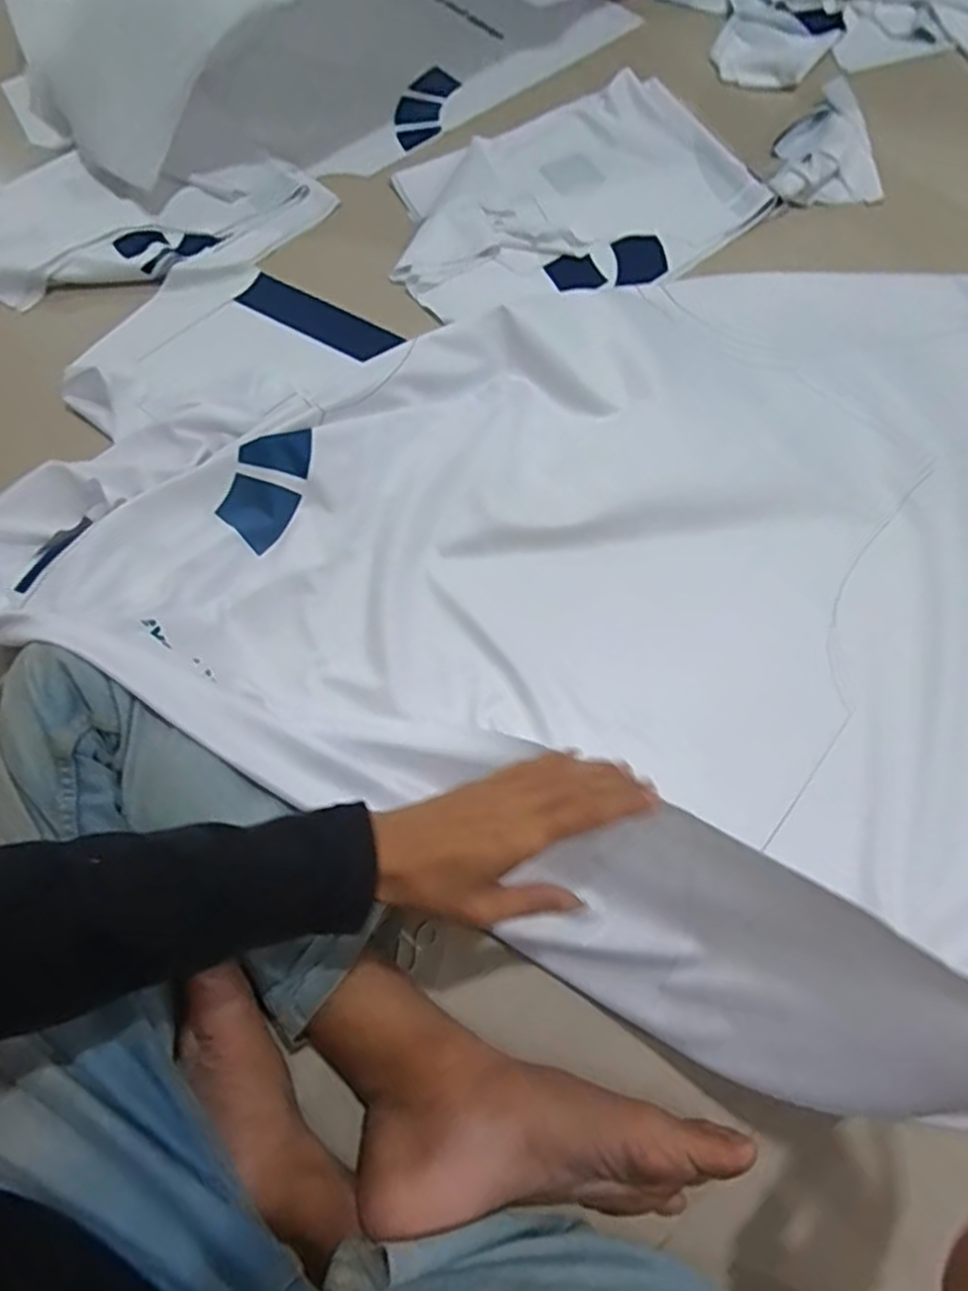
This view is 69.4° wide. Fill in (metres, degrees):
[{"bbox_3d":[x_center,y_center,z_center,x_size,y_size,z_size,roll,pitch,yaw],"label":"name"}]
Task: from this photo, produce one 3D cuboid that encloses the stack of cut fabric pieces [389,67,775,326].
[{"bbox_3d":[0.094,-0.507,0.797,0.424,0.038,0.307,-25,67,-9],"label":"stack of cut fabric pieces"}]

